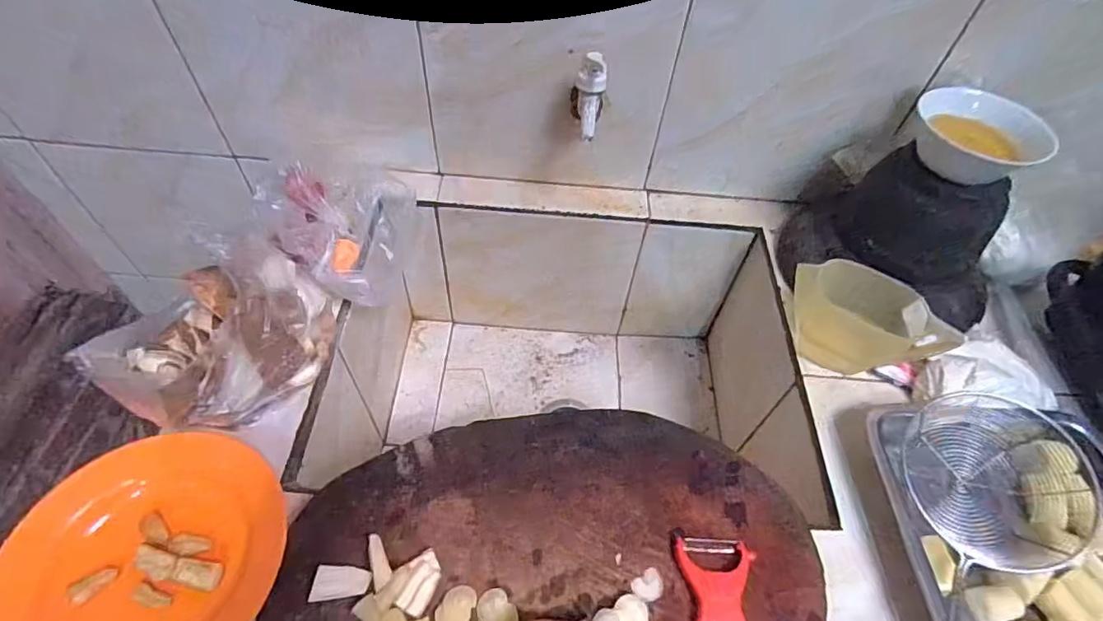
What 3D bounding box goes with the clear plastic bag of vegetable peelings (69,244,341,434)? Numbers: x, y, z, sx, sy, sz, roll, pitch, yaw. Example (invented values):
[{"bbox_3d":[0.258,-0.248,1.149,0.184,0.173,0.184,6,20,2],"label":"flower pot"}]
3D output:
[{"bbox_3d":[-0.292,0.021,0.489,0.173,0.142,0.113,-29,60,-24],"label":"clear plastic bag of vegetable peelings"}]

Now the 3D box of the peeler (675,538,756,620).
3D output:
[{"bbox_3d":[0.133,0.241,0.420,0.059,0.015,0.111,5,53,0],"label":"peeler"}]

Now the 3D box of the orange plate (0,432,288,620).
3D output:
[{"bbox_3d":[-0.326,0.202,0.419,0.199,0.043,0.196,2,53,-3],"label":"orange plate"}]

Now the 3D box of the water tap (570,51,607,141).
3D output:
[{"bbox_3d":[0.042,-0.247,0.605,0.038,0.080,0.089,7,53,1],"label":"water tap"}]

